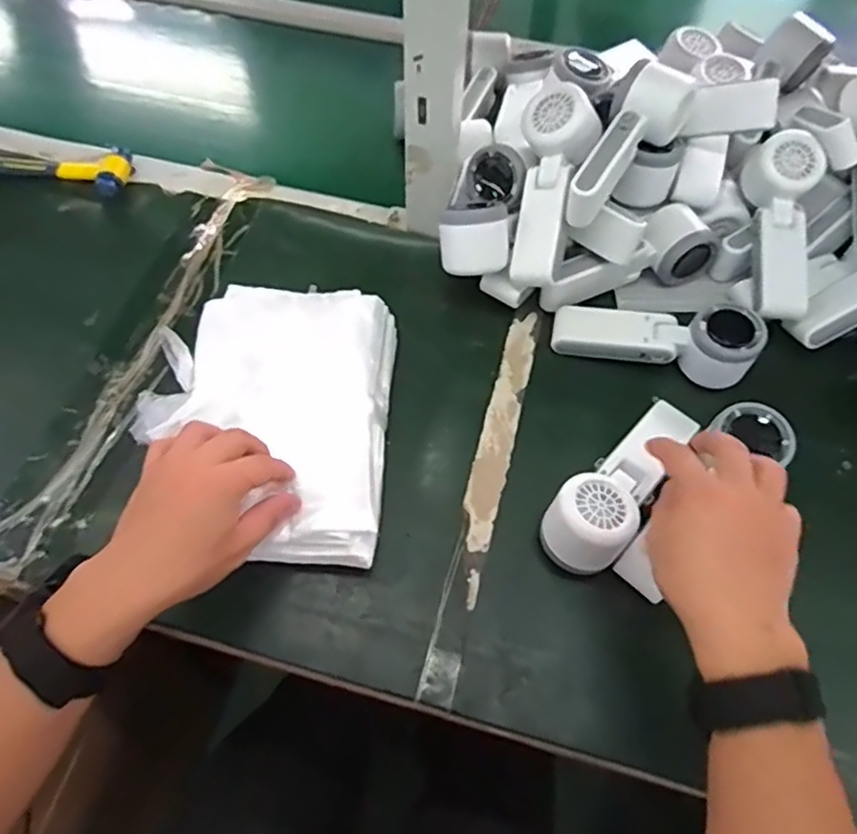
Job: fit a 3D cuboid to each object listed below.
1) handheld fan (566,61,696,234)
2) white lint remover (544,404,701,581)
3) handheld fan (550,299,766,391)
[{"bbox_3d":[0.159,-0.229,0.548,0.053,0.056,0.148,34,64,17],"label":"handheld fan"},{"bbox_3d":[0.145,0.051,0.500,0.055,0.058,0.166,35,57,18],"label":"white lint remover"},{"bbox_3d":[0.191,-0.069,0.560,0.163,0.044,0.054,9,60,4],"label":"handheld fan"}]

